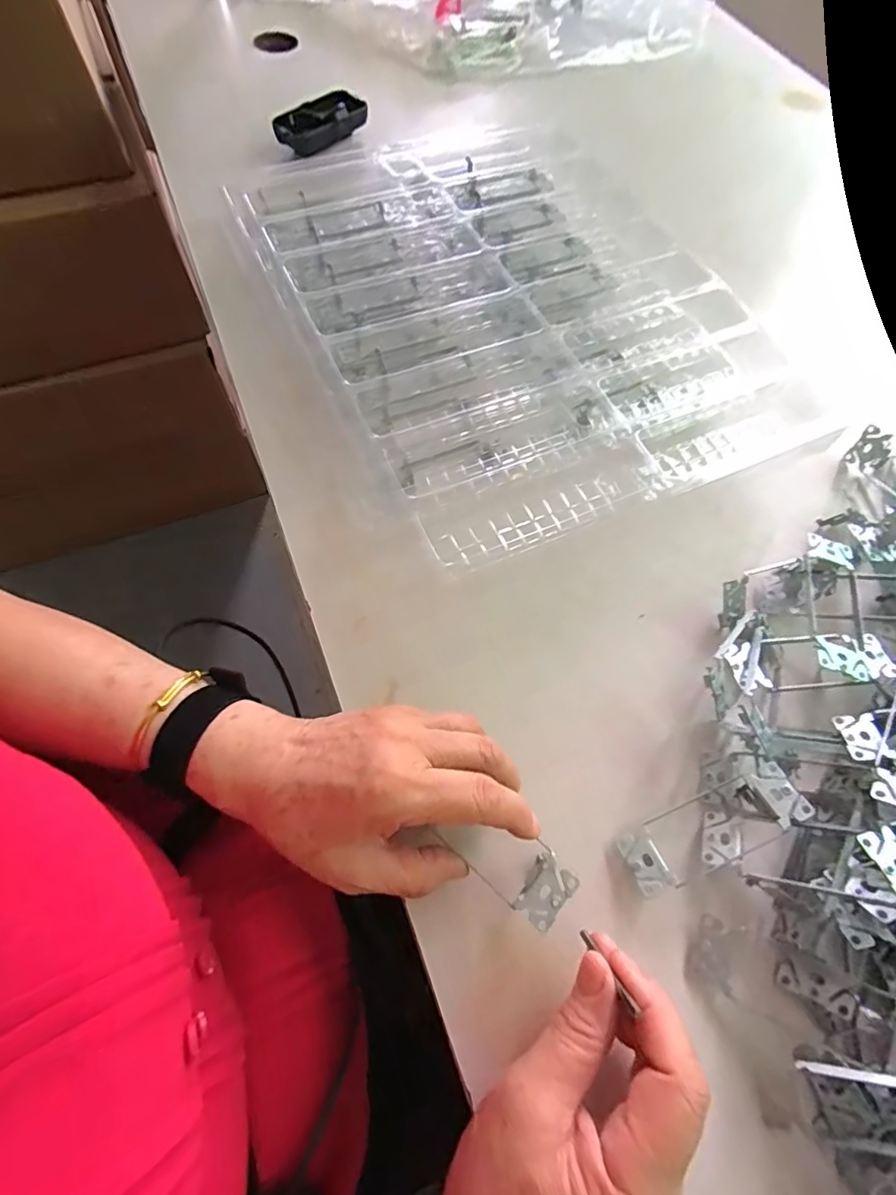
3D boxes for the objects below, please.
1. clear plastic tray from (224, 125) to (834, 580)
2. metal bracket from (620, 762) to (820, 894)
[{"bbox_3d":[0.048,-0.269,0.464,0.354,0.060,0.488,-22,69,-12],"label":"clear plastic tray"},{"bbox_3d":[0.152,0.134,0.301,0.105,0.013,0.038,-24,53,-2],"label":"metal bracket"}]

